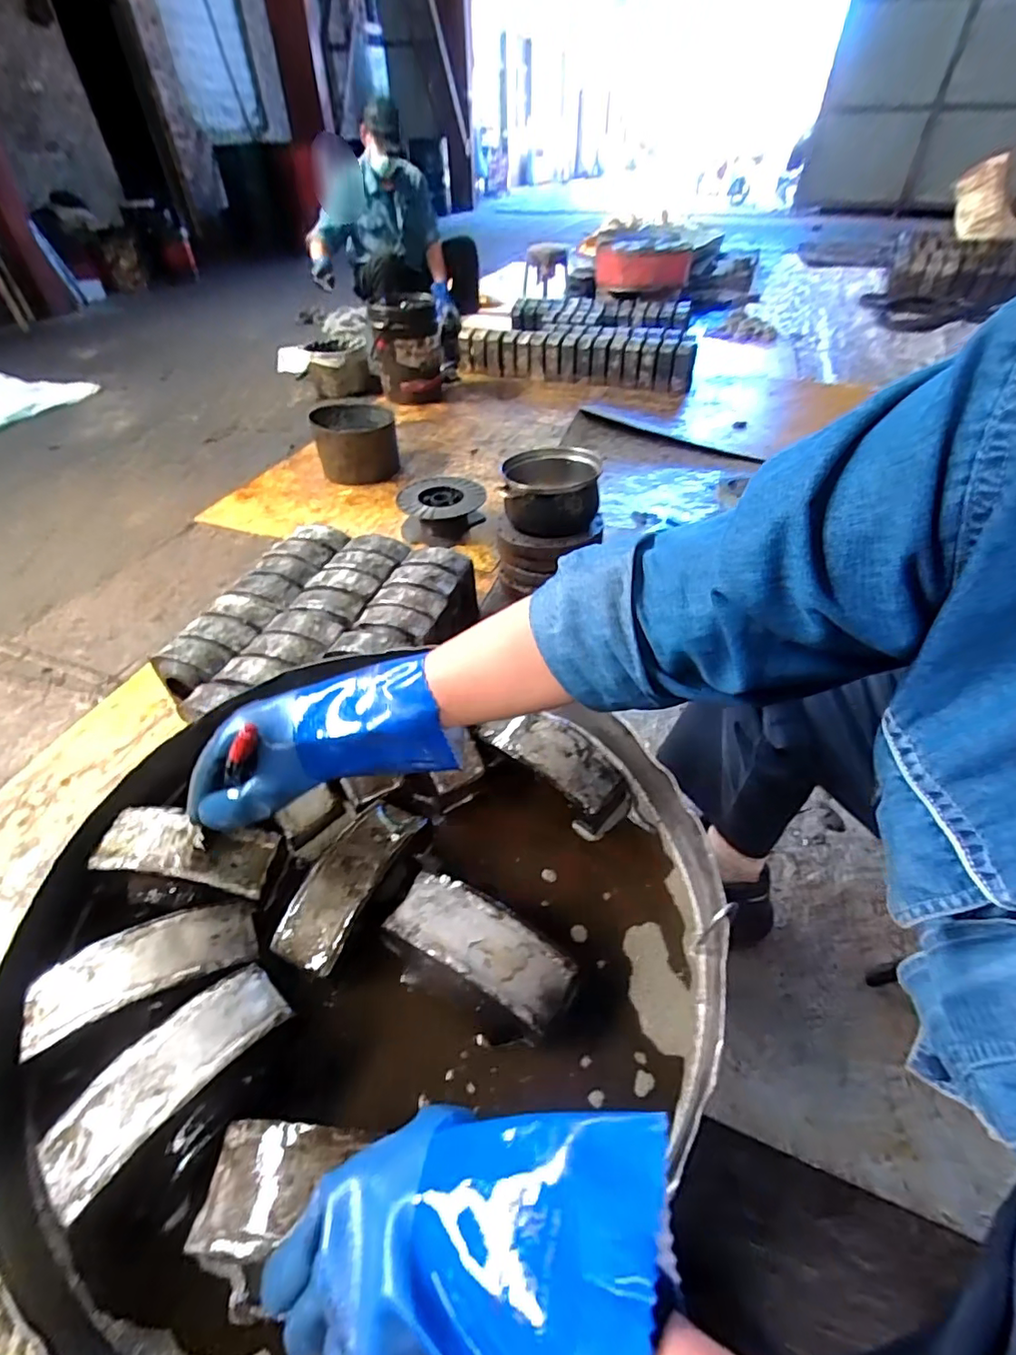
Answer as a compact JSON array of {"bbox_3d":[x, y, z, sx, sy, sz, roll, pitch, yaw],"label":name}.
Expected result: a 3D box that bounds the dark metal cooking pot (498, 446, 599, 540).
[{"bbox_3d":[0.097,-0.427,1.297,0.221,0.134,0.191,1,45,1],"label":"dark metal cooking pot"}]

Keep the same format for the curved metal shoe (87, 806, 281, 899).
[{"bbox_3d":[-0.297,0.153,0.505,0.155,0.030,0.058,11,51,2],"label":"curved metal shoe"}]

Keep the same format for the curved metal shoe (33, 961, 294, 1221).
[{"bbox_3d":[-0.237,0.279,0.391,0.061,0.031,0.157,32,53,29],"label":"curved metal shoe"}]

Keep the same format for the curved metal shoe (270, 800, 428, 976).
[{"bbox_3d":[-0.141,0.180,0.506,0.062,0.035,0.161,18,48,18],"label":"curved metal shoe"}]

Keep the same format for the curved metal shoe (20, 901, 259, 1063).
[{"bbox_3d":[-0.293,0.233,0.446,0.164,0.036,0.064,-19,48,-18],"label":"curved metal shoe"}]

